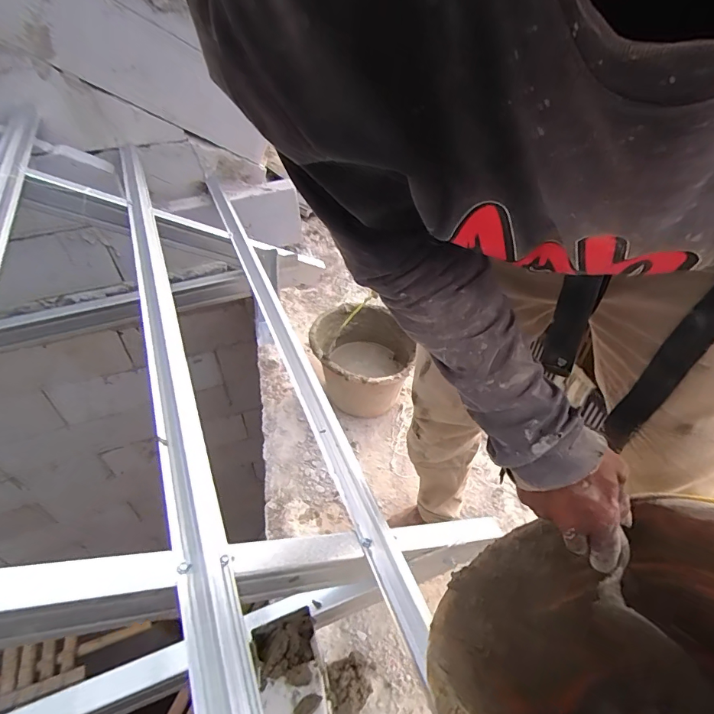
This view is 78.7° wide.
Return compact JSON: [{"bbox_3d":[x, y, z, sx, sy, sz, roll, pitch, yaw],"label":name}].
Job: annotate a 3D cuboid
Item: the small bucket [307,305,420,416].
[{"bbox_3d":[0.015,0.018,1.097,0.236,0.199,0.258,0,43,0],"label":"small bucket"}]

